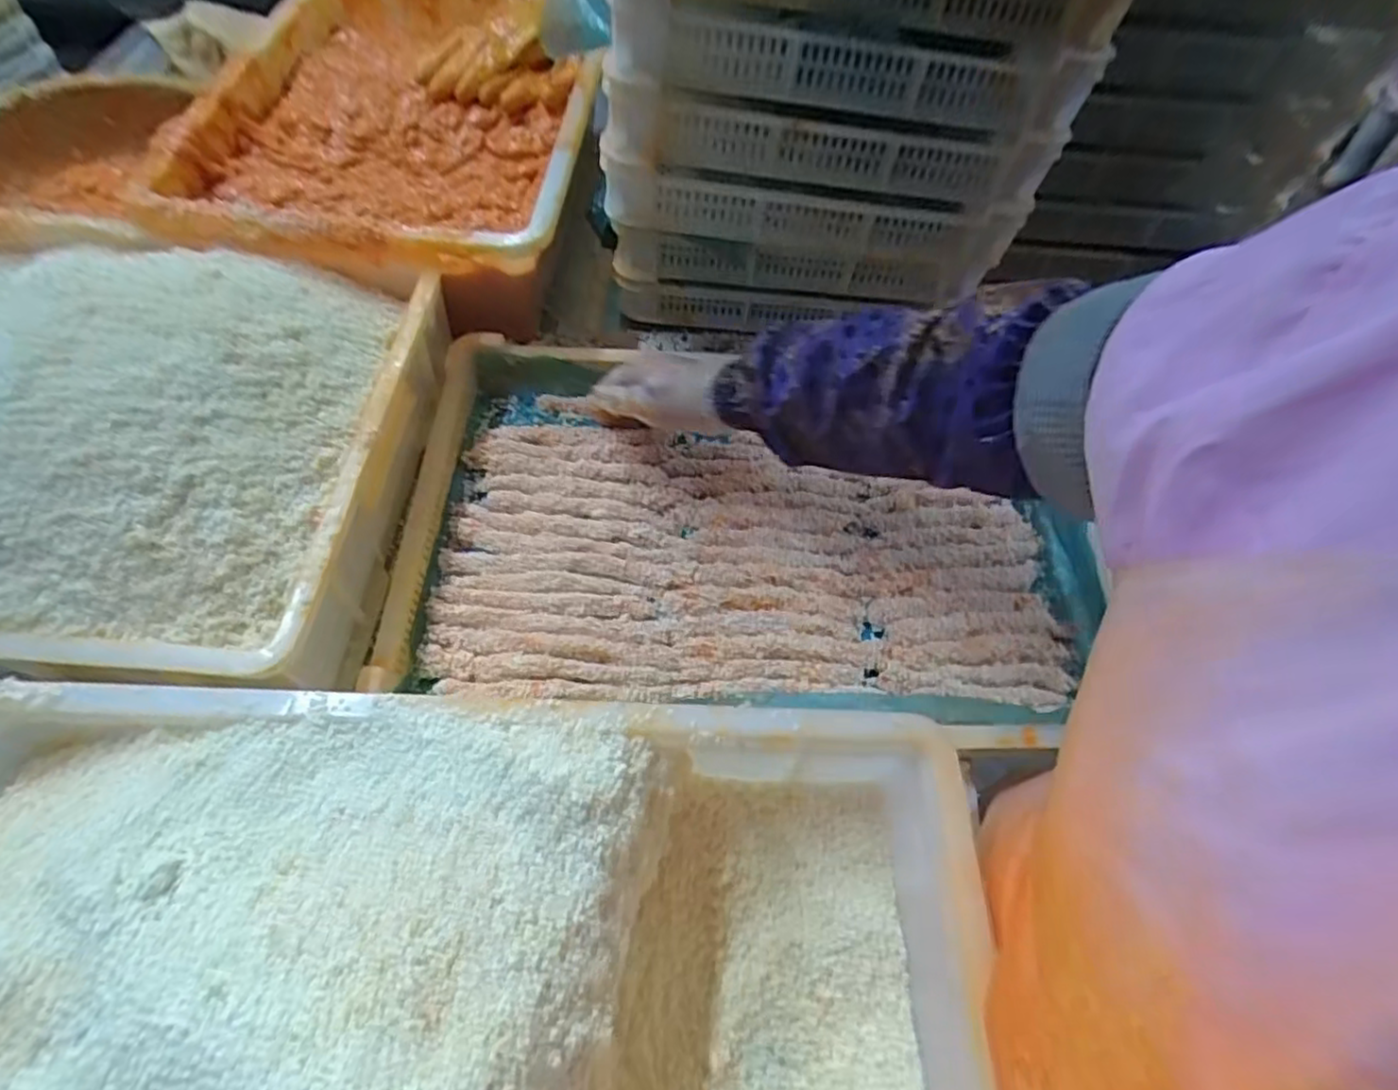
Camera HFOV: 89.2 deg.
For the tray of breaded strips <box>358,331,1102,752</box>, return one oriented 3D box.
[{"bbox_3d":[0.041,-0.015,0.630,0.603,0.053,0.349,5,55,1],"label":"tray of breaded strips"}]

